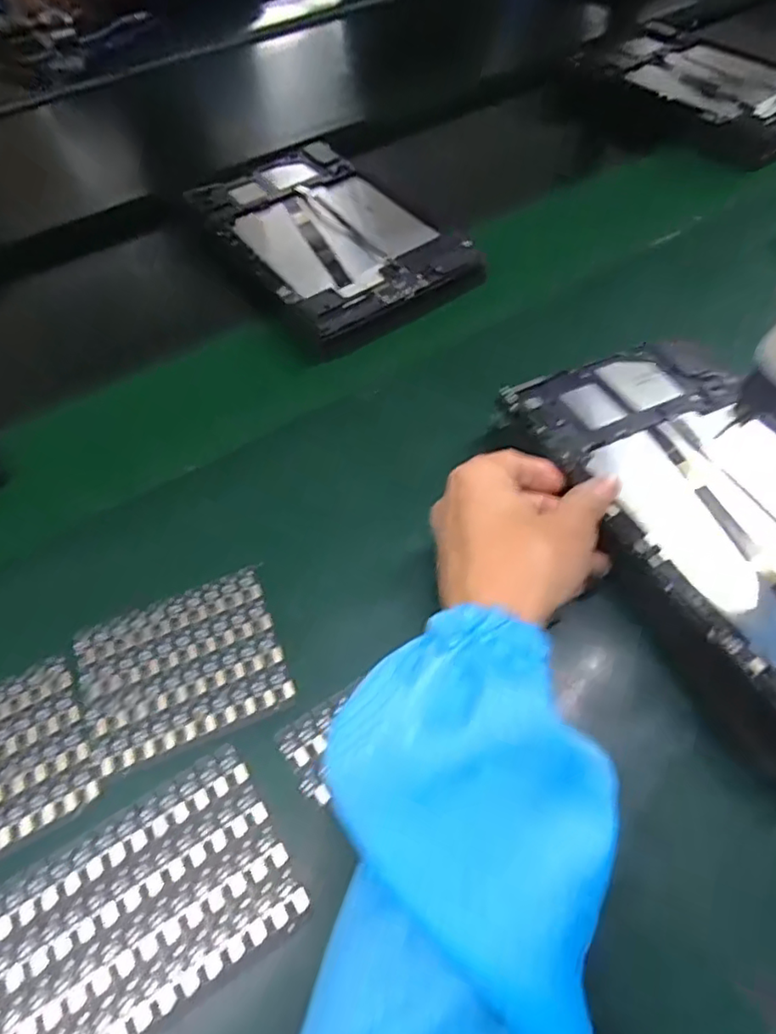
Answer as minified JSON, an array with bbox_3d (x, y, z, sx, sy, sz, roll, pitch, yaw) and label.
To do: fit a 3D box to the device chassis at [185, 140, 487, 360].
[{"bbox_3d":[-0.052,-0.236,0.495,0.143,0.032,0.244,-30,61,-16],"label":"device chassis"}]

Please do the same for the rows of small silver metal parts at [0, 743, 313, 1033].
[{"bbox_3d":[-0.139,0.186,0.246,0.198,0.004,0.082,-29,61,-15],"label":"rows of small silver metal parts"}]

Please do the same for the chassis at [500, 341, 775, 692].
[{"bbox_3d":[0.191,-0.010,0.322,0.148,0.018,0.237,-25,60,-15],"label":"chassis"}]

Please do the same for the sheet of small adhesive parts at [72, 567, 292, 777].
[{"bbox_3d":[-0.109,0.078,0.312,0.101,0.004,0.081,-19,58,-10],"label":"sheet of small adhesive parts"}]

